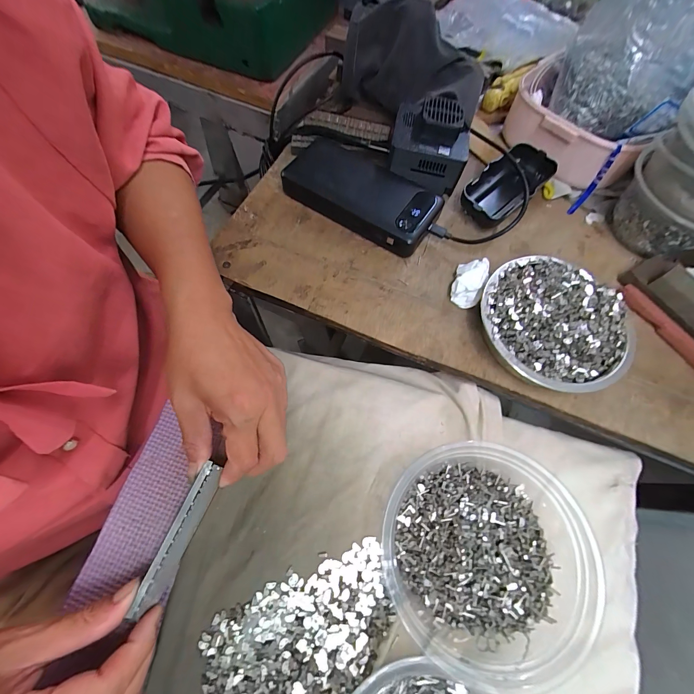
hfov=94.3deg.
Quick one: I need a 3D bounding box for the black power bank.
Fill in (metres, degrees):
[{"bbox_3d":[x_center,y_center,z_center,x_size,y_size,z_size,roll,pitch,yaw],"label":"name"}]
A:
[{"bbox_3d":[0.013,-0.157,0.320,0.158,0.025,0.075,33,70,11],"label":"black power bank"}]

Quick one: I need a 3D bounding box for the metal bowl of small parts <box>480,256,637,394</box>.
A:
[{"bbox_3d":[0.172,-0.019,0.272,0.120,0.030,0.115,0,70,-1],"label":"metal bowl of small parts"}]

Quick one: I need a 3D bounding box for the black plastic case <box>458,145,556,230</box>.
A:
[{"bbox_3d":[0.160,-0.161,0.328,0.049,0.027,0.108,43,72,14],"label":"black plastic case"}]

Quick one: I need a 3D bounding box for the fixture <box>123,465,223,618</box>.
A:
[{"bbox_3d":[-0.112,0.127,0.217,0.017,0.005,0.094,32,68,-22],"label":"fixture"}]

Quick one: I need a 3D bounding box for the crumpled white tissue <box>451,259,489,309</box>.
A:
[{"bbox_3d":[0.109,-0.058,0.290,0.026,0.022,0.041,22,68,7],"label":"crumpled white tissue"}]

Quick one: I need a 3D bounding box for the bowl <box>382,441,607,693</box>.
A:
[{"bbox_3d":[0.094,0.140,0.221,0.133,0.048,0.135,1,68,-2],"label":"bowl"}]

